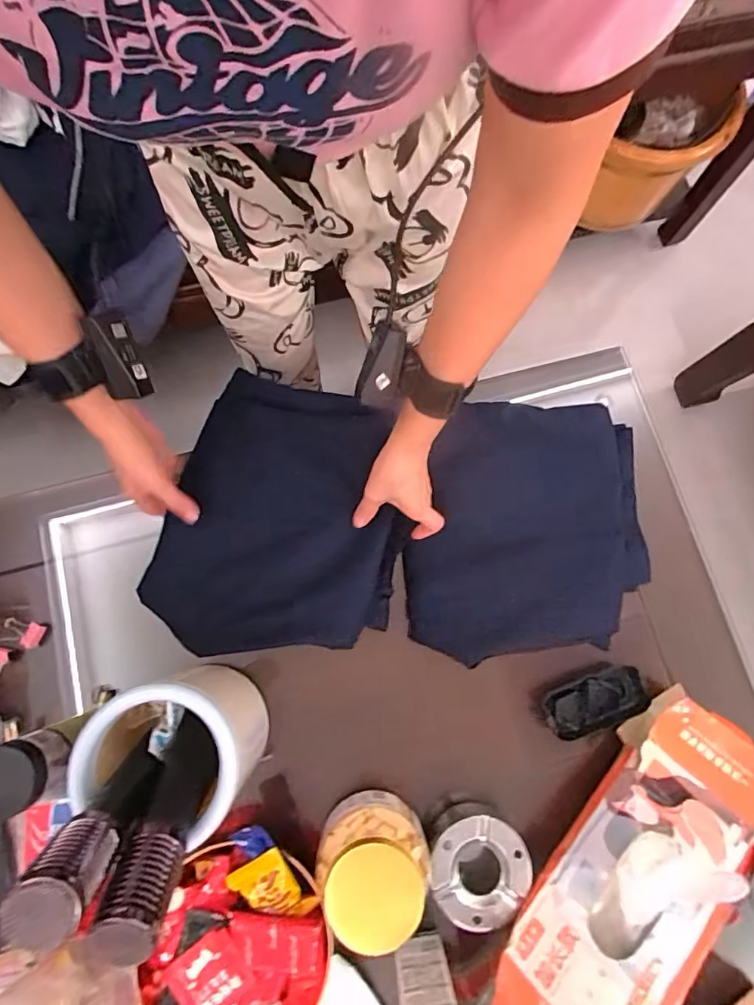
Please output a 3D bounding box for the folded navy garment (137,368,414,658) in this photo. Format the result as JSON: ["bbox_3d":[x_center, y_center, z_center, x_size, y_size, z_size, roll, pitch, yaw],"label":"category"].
[{"bbox_3d":[-0.098,0.018,0.521,0.248,0.034,0.282,14,77,1],"label":"folded navy garment"}]

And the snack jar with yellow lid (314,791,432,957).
[{"bbox_3d":[-0.005,0.330,0.447,0.094,0.083,0.090,0,77,-2],"label":"snack jar with yellow lid"}]

